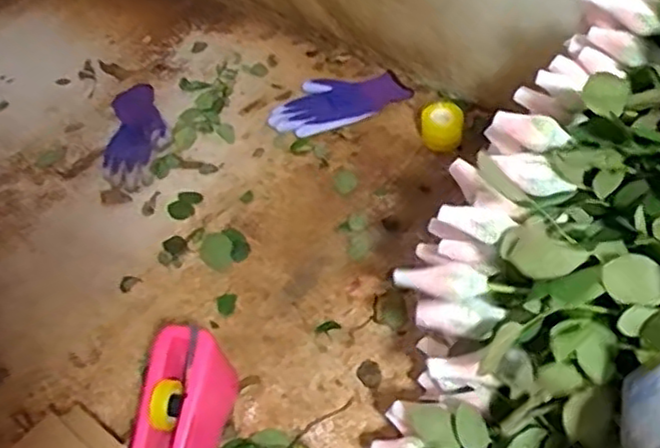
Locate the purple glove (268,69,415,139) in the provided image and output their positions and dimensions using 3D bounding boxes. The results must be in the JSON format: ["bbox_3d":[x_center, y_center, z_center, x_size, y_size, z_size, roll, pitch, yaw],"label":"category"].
[{"bbox_3d":[0.011,-0.197,1.099,0.218,0.018,0.108,-17,51,-8],"label":"purple glove"}]

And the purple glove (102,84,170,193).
[{"bbox_3d":[-0.299,-0.137,1.073,0.093,0.031,0.194,-5,50,2],"label":"purple glove"}]

